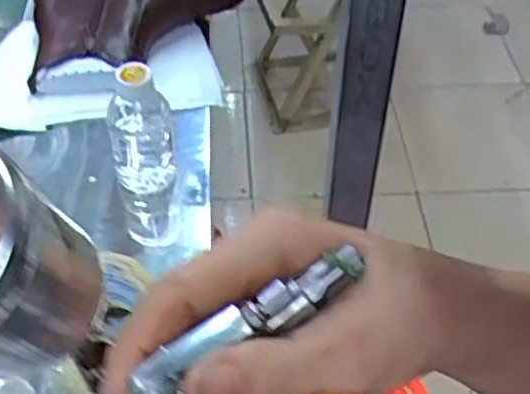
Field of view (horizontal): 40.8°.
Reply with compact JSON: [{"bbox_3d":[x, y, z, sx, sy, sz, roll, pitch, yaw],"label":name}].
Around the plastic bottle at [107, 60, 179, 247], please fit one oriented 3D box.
[{"bbox_3d":[-0.129,-0.033,0.745,0.070,0.201,0.065,-6,48,-7],"label":"plastic bottle"}]

